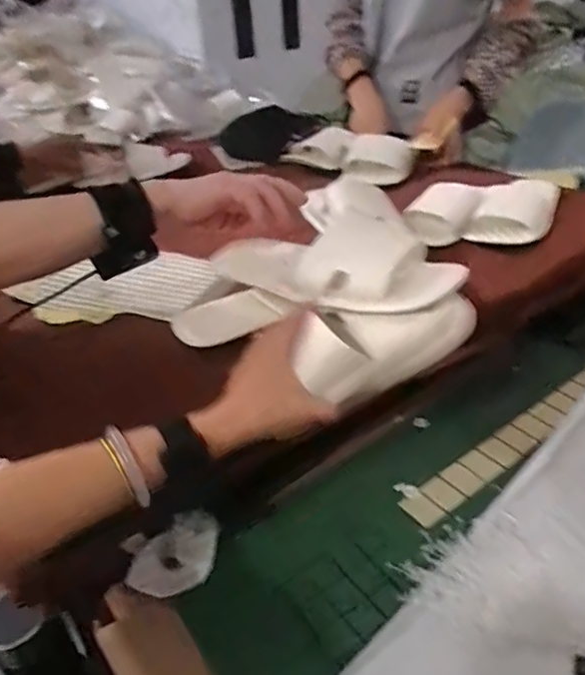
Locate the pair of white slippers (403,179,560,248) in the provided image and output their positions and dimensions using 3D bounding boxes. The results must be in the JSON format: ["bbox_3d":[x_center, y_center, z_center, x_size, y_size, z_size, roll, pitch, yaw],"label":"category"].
[{"bbox_3d":[0.290,-0.184,0.841,0.231,0.060,0.126,-9,34,-7],"label":"pair of white slippers"}]

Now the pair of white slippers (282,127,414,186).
[{"bbox_3d":[0.103,-0.340,1.094,0.236,0.065,0.103,18,40,30],"label":"pair of white slippers"}]

